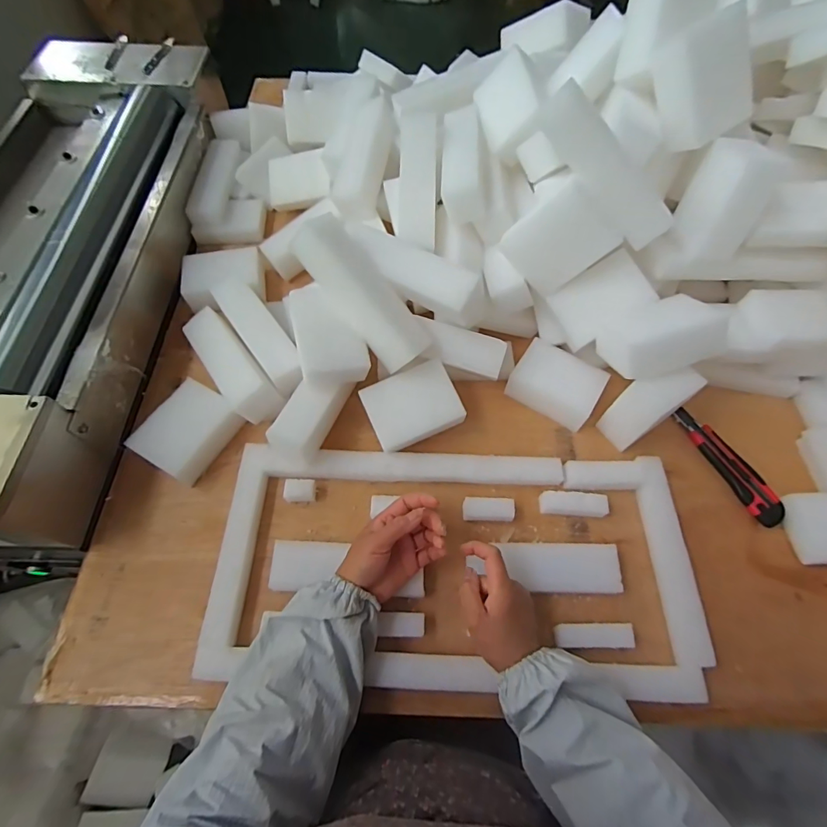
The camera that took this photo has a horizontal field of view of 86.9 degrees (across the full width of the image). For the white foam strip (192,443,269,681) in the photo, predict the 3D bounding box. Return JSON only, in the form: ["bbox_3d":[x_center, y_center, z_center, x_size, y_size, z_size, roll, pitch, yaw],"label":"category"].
[{"bbox_3d":[-0.204,0.158,0.506,0.031,0.030,0.255,3,63,0],"label":"white foam strip"}]

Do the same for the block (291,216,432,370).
[{"bbox_3d":[-0.059,-0.145,0.525,0.067,0.039,0.191,-46,106,-21],"label":"block"}]

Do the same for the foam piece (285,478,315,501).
[{"bbox_3d":[-0.140,0.096,0.540,0.034,0.025,0.024,-1,63,-2],"label":"foam piece"}]

